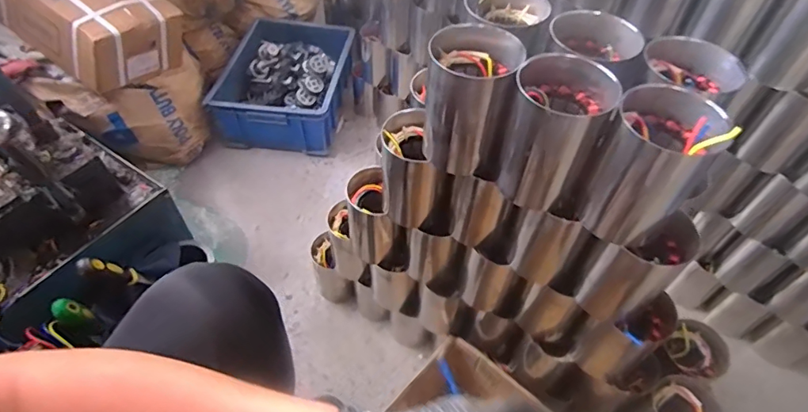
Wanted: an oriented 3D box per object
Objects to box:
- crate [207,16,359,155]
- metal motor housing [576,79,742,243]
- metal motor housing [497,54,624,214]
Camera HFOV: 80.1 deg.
[{"bbox_3d":[-0.319,-0.347,1.345,0.316,0.138,0.421,7,51,4],"label":"crate"},{"bbox_3d":[0.235,-0.040,0.465,0.089,0.145,0.079,31,57,21],"label":"metal motor housing"},{"bbox_3d":[0.156,-0.076,0.501,0.088,0.143,0.084,28,56,20],"label":"metal motor housing"}]

